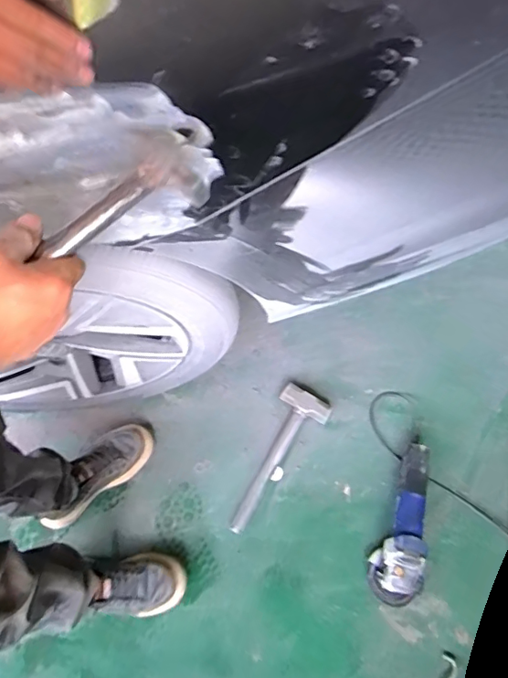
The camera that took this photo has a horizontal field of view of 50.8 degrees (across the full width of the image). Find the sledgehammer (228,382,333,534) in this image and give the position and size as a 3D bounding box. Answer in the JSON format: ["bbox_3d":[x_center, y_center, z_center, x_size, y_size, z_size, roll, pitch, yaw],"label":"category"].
[{"bbox_3d":[0.046,0.241,1.068,0.108,0.061,0.315,24,71,14],"label":"sledgehammer"}]

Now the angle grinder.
[{"bbox_3d":[0.281,0.337,1.007,0.090,0.103,0.303,11,69,9],"label":"angle grinder"}]

